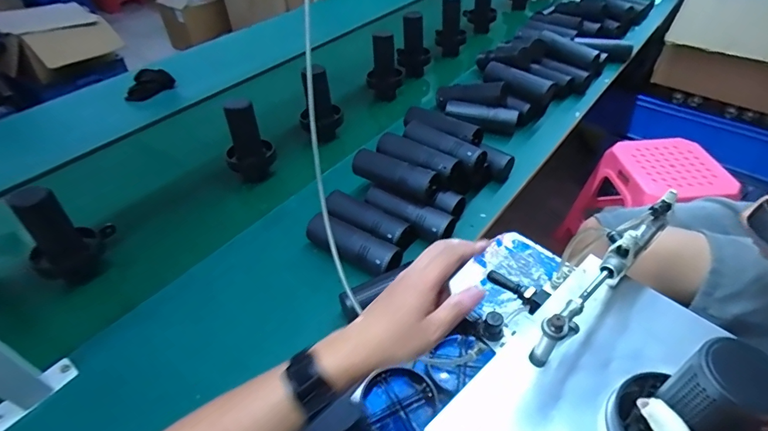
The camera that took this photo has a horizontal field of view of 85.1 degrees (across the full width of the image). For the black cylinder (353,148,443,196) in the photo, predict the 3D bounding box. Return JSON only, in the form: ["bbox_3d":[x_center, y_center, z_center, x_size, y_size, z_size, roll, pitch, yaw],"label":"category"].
[{"bbox_3d":[0.015,-0.074,0.743,0.161,0.048,0.055,25,51,25],"label":"black cylinder"}]

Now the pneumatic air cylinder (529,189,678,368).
[{"bbox_3d":[0.235,0.061,0.441,0.230,0.089,0.028,-34,53,-28],"label":"pneumatic air cylinder"}]

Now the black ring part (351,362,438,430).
[{"bbox_3d":[0.020,0.244,0.535,0.102,0.014,0.099,-1,45,1],"label":"black ring part"}]

